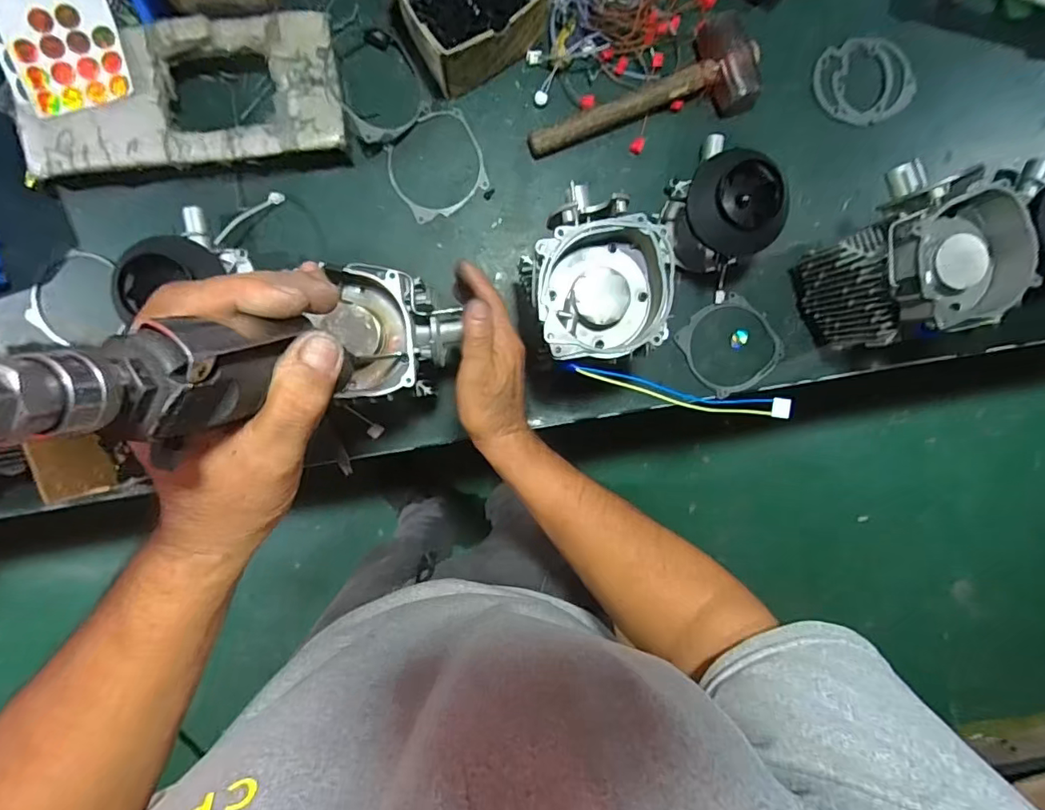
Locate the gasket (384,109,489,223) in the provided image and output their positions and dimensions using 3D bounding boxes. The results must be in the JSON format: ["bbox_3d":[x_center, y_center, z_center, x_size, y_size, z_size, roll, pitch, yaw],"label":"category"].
[{"bbox_3d":[-0.103,-0.288,0.642,0.111,0.006,0.113,-27,94,-2],"label":"gasket"}]

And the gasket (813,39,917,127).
[{"bbox_3d":[0.428,-0.405,0.670,0.121,0.010,0.101,-19,94,-3],"label":"gasket"}]

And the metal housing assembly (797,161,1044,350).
[{"bbox_3d":[0.402,-0.158,0.583,0.118,0.207,0.154,-22,94,-2],"label":"metal housing assembly"}]

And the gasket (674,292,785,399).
[{"bbox_3d":[0.266,-0.075,0.680,0.118,0.011,0.117,-31,96,-1],"label":"gasket"}]

